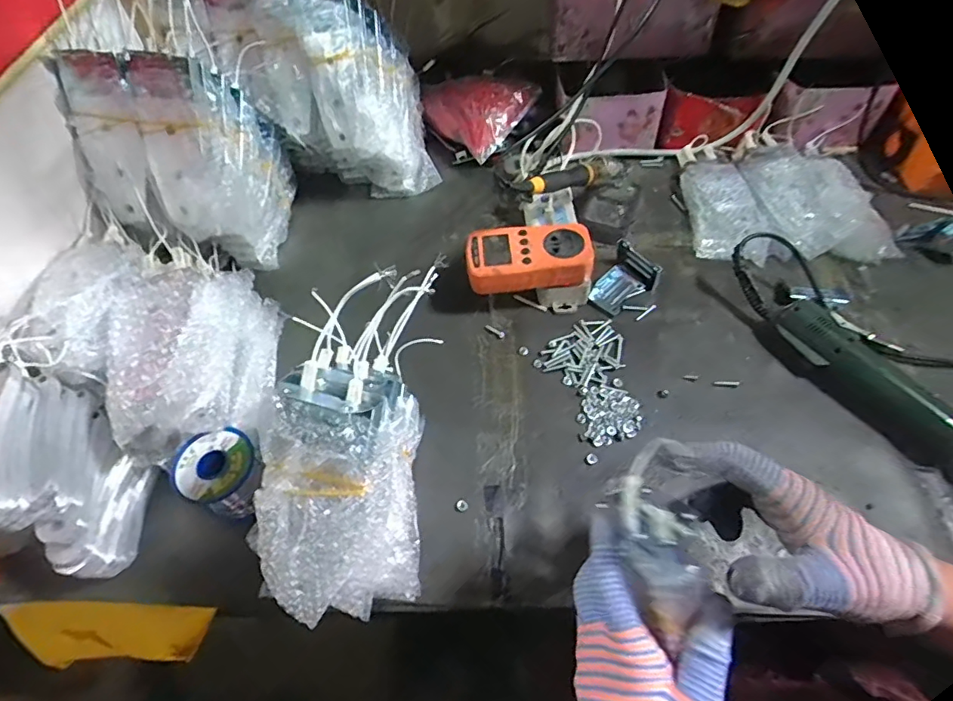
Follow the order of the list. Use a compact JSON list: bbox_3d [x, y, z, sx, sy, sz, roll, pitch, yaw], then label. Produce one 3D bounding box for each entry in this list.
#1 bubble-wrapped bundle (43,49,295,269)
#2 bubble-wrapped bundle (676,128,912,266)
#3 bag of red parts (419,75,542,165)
[{"bbox_3d":[-0.314,-0.204,0.559,0.141,0.212,0.185,1,56,4],"label":"bubble-wrapped bundle"},{"bbox_3d":[0.372,-0.193,0.632,0.224,0.037,0.211,0,56,3],"label":"bubble-wrapped bundle"},{"bbox_3d":[0.008,-0.339,0.714,0.123,0.046,0.137,-37,62,-20],"label":"bag of red parts"}]

